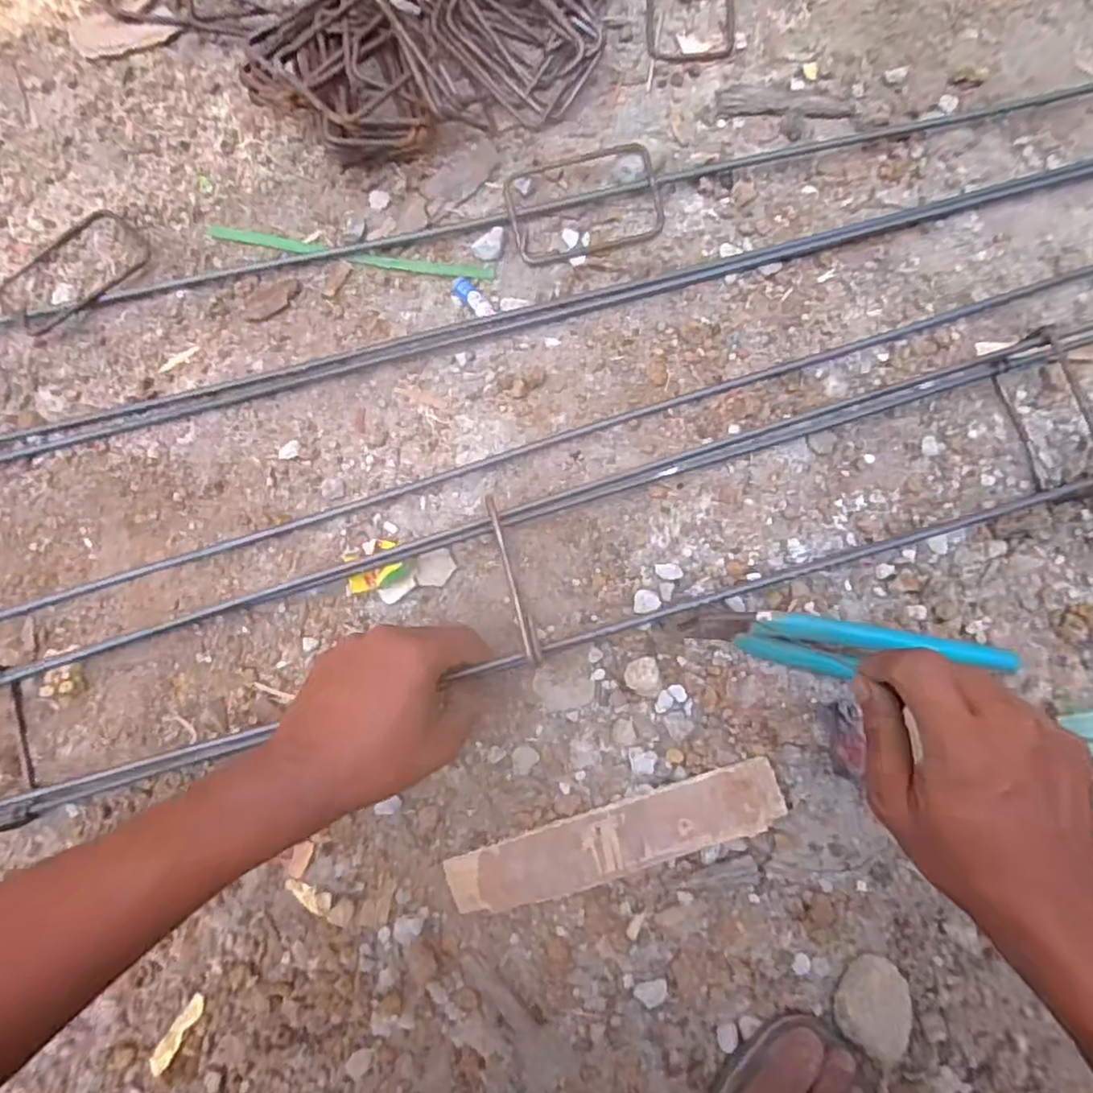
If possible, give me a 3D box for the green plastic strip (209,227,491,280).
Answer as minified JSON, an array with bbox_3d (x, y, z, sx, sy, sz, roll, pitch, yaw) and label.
[{"bbox_3d":[-0.157,-0.233,0.511,0.231,0.005,0.012,11,83,3],"label":"green plastic strip"}]

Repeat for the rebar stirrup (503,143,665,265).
[{"bbox_3d":[0.029,-0.270,0.498,0.117,0.019,0.080,-15,82,0],"label":"rebar stirrup"}]

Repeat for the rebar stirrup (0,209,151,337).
[{"bbox_3d":[-0.382,-0.224,0.516,0.118,0.008,0.072,-43,83,-4],"label":"rebar stirrup"}]

